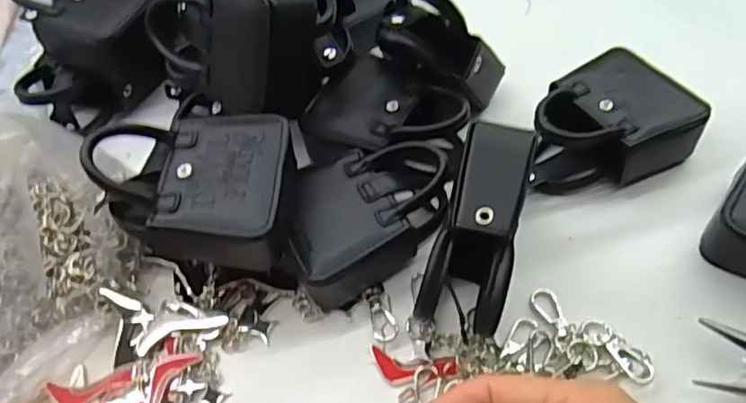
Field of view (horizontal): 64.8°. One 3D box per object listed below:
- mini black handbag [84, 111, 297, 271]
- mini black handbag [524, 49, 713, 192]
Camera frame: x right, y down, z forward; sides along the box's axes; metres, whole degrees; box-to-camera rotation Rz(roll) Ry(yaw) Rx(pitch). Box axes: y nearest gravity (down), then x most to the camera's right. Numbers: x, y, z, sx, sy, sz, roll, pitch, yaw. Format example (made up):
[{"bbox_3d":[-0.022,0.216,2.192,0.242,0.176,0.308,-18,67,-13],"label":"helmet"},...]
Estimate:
[{"bbox_3d":[-0.088,-0.004,0.310,0.095,0.073,0.080,7,56,9],"label":"mini black handbag"},{"bbox_3d":[0.134,-0.043,0.355,0.103,0.039,0.077,-26,57,-13],"label":"mini black handbag"}]

